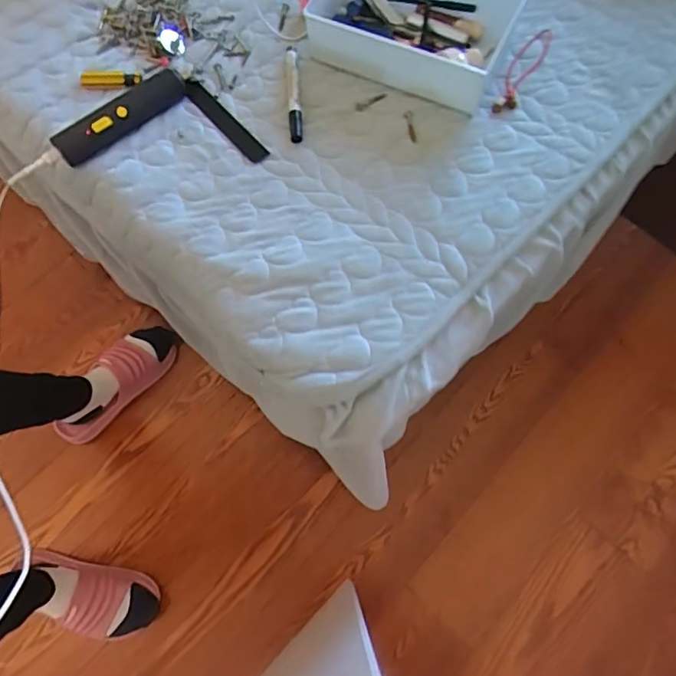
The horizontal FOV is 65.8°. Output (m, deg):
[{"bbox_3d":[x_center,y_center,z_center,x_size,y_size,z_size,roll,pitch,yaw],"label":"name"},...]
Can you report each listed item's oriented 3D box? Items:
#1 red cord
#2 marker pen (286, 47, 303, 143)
[{"bbox_3d":[0.223,-0.325,0.634,0.032,0.013,0.157,30,74,6],"label":"red cord"},{"bbox_3d":[-0.052,-0.292,0.616,0.014,0.011,0.144,-4,72,-2],"label":"marker pen"}]

